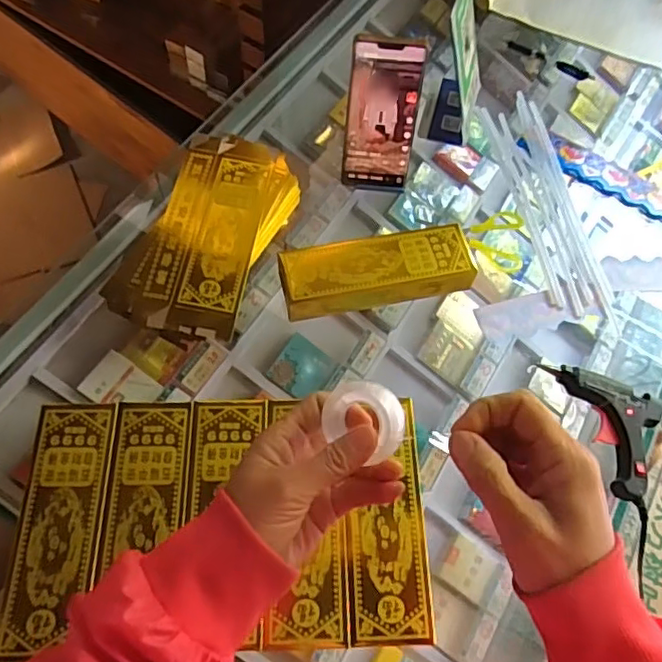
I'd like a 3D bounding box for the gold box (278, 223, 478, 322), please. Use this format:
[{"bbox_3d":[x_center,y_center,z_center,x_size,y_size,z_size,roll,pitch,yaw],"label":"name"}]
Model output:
[{"bbox_3d":[0.049,-0.064,0.611,0.197,0.036,0.068,-9,64,-8],"label":"gold box"}]

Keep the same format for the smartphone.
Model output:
[{"bbox_3d":[0.055,-0.229,0.625,0.073,0.157,0.006,6,39,0],"label":"smartphone"}]

